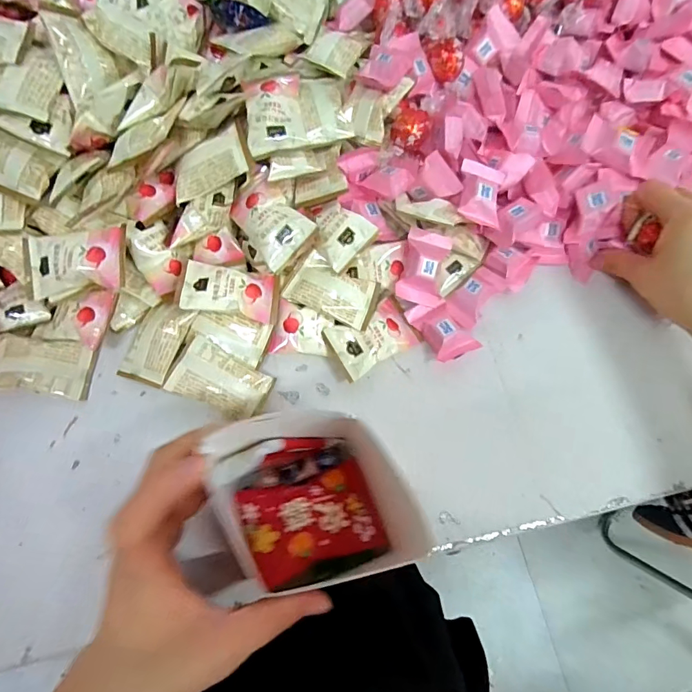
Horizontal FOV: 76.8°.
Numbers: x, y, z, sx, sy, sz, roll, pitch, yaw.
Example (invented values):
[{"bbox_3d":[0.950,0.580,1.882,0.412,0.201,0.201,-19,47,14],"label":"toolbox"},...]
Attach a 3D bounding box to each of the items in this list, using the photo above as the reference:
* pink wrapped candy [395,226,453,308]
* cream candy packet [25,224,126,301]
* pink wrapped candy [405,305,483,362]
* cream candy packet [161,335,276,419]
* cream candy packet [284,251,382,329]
[{"bbox_3d":[0.061,-0.059,0.335,0.037,0.016,0.054,11,94,-11],"label":"pink wrapped candy"},{"bbox_3d":[-0.181,-0.056,0.292,0.065,0.013,0.041,-6,88,3],"label":"cream candy packet"},{"bbox_3d":[0.074,-0.013,0.334,0.036,0.017,0.051,-30,75,-12],"label":"pink wrapped candy"},{"bbox_3d":[-0.088,0.025,0.310,0.065,0.015,0.041,23,72,5],"label":"cream candy packet"},{"bbox_3d":[-0.009,-0.042,0.324,0.064,0.008,0.041,23,72,5],"label":"cream candy packet"}]

